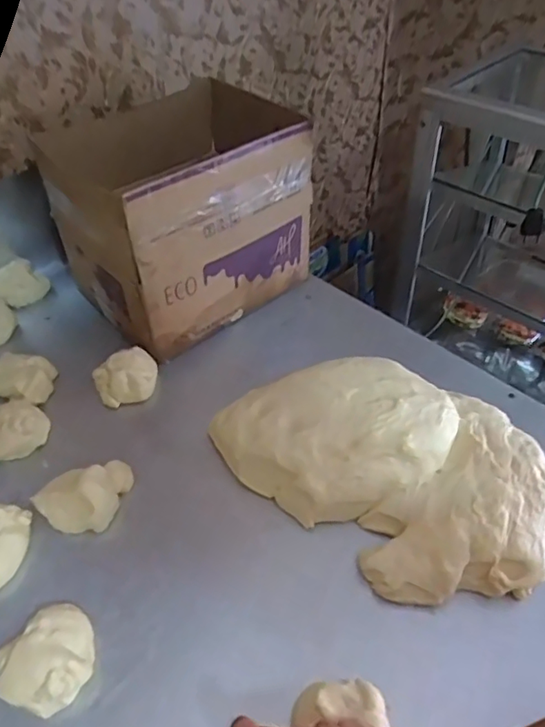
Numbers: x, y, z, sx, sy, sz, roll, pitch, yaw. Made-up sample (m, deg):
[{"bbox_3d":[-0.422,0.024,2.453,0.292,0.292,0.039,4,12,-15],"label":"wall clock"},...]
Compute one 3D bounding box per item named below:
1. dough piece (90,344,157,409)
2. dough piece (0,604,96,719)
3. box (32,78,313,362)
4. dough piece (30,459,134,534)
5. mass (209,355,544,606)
[{"bbox_3d":[-0.215,0.023,0.823,0.092,0.067,0.081,-19,47,-16],"label":"dough piece"},{"bbox_3d":[-0.220,0.298,0.551,0.085,0.052,0.092,-1,45,1],"label":"dough piece"},{"bbox_3d":[-0.137,-0.242,0.888,0.355,0.275,0.254,-30,51,-25],"label":"box"},{"bbox_3d":[-0.229,0.166,0.678,0.117,0.051,0.076,-17,46,-14],"label":"dough piece"},{"bbox_3d":[0.150,0.112,0.690,0.404,0.100,0.277,32,54,30],"label":"mass"}]

